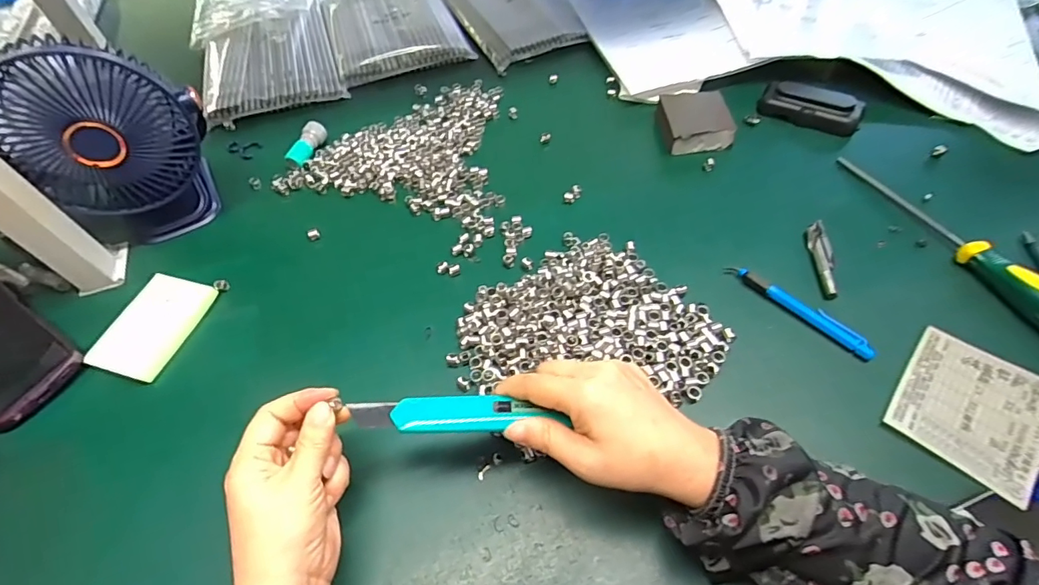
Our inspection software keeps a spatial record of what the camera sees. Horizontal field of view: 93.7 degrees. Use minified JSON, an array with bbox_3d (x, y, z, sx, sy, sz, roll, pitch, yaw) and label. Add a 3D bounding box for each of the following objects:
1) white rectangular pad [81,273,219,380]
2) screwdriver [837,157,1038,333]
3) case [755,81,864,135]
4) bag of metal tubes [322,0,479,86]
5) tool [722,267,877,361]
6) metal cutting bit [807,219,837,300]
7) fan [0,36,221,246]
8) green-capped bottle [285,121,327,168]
[{"bbox_3d":[-0.327,0.028,0.433,0.067,0.014,0.095,12,56,12],"label":"white rectangular pad"},{"bbox_3d":[0.393,-0.056,0.440,0.026,0.039,0.247,-17,53,-7],"label":"screwdriver"},{"bbox_3d":[0.341,-0.218,0.570,0.107,0.034,0.049,23,59,19],"label":"case"},{"bbox_3d":[-0.203,-0.432,0.754,0.183,0.025,0.323,-17,55,-8],"label":"bag of metal tubes"},{"bbox_3d":[0.233,0.011,0.408,0.011,0.014,0.127,-38,60,-22],"label":"tool"},{"bbox_3d":[0.272,-0.033,0.438,0.012,0.015,0.089,8,55,9],"label":"metal cutting bit"},{"bbox_3d":[-0.372,-0.133,0.453,0.097,0.179,0.141,34,63,25],"label":"fan"},{"bbox_3d":[-0.249,-0.174,0.568,0.024,0.021,0.059,13,56,13],"label":"green-capped bottle"}]

